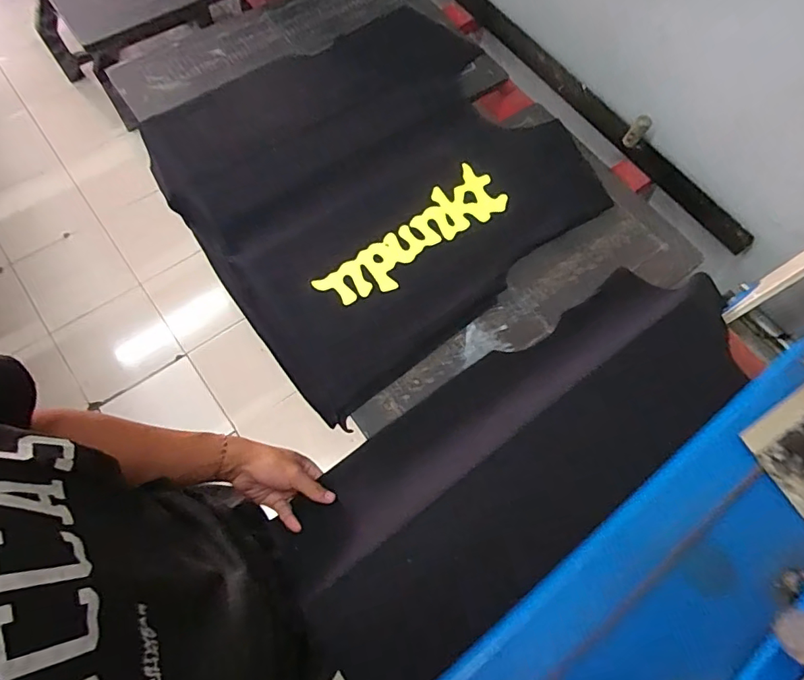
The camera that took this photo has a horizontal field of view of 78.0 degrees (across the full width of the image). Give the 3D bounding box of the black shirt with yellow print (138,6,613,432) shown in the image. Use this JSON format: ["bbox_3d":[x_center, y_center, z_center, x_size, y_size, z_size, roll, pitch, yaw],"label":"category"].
[{"bbox_3d":[-0.052,-0.271,0.824,0.581,0.050,0.616,-34,73,-16],"label":"black shirt with yellow print"}]

